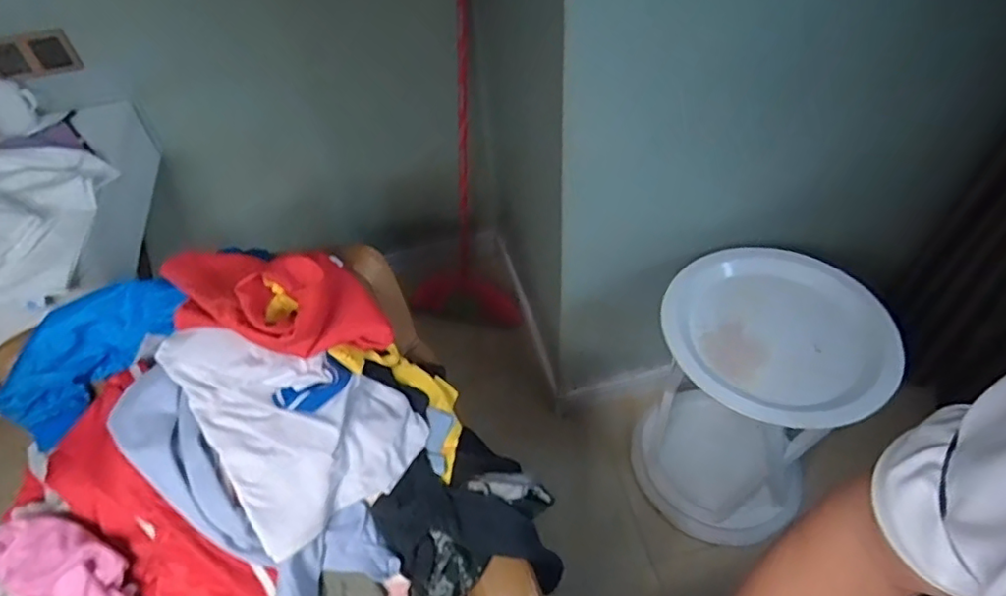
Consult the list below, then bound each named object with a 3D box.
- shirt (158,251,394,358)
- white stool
[{"bbox_3d":[-0.321,-0.006,0.821,0.332,0.110,0.175,14,49,-4],"label":"shirt"},{"bbox_3d":[0.512,0.219,1.276,0.376,0.551,0.367,18,52,19],"label":"white stool"}]

